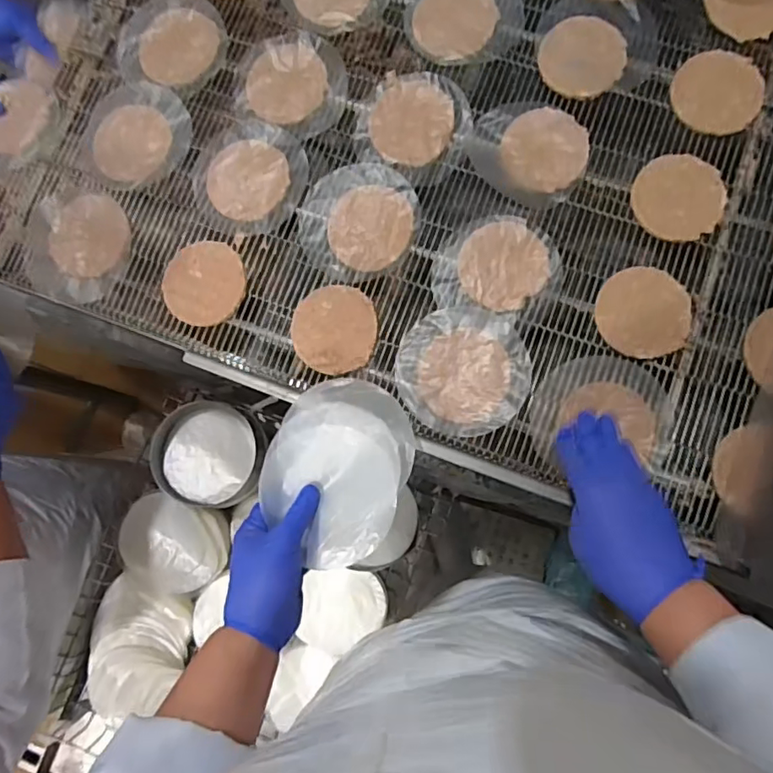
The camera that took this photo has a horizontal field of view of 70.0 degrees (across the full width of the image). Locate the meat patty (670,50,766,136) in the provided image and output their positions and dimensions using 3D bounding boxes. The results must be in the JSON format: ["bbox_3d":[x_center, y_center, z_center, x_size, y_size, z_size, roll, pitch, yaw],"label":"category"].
[{"bbox_3d":[0.331,-0.294,0.548,0.084,0.010,0.087,-1,82,4],"label":"meat patty"}]

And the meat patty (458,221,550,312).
[{"bbox_3d":[0.112,-0.119,0.535,0.081,0.005,0.082,-1,82,4],"label":"meat patty"}]

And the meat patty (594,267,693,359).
[{"bbox_3d":[0.242,-0.071,0.520,0.082,0.009,0.086,-4,82,4],"label":"meat patty"}]

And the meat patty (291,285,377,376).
[{"bbox_3d":[-0.051,-0.056,0.537,0.081,0.008,0.087,-2,82,4],"label":"meat patty"}]

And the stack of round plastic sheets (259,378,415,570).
[{"bbox_3d":[-0.045,0.070,0.478,0.120,0.019,0.152,19,84,7],"label":"stack of round plastic sheets"}]

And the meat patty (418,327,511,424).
[{"bbox_3d":[0.073,-0.011,0.521,0.081,0.005,0.087,-1,82,4],"label":"meat patty"}]

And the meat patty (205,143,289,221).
[{"bbox_3d":[-0.143,-0.214,0.570,0.084,0.005,0.083,-1,82,4],"label":"meat patty"}]

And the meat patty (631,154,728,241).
[{"bbox_3d":[0.284,-0.184,0.535,0.084,0.012,0.081,-1,82,4],"label":"meat patty"}]

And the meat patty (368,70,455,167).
[{"bbox_3d":[0.025,-0.273,0.566,0.085,0.004,0.094,18,84,6],"label":"meat patty"}]

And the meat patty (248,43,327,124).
[{"bbox_3d":[-0.105,-0.318,0.584,0.085,0.005,0.077,-38,81,-1],"label":"meat patty"}]

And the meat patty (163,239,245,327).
[{"bbox_3d":[-0.184,-0.105,0.556,0.083,0.008,0.086,-1,82,4],"label":"meat patty"}]

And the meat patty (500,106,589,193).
[{"bbox_3d":[0.157,-0.237,0.551,0.082,0.006,0.086,-1,82,4],"label":"meat patty"}]

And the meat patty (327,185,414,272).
[{"bbox_3d":[-0.016,-0.161,0.552,0.085,0.004,0.085,-1,82,4],"label":"meat patty"}]

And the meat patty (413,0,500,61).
[{"bbox_3d":[0.072,-0.388,0.582,0.088,0.005,0.088,-1,82,4],"label":"meat patty"}]

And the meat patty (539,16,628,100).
[{"bbox_3d":[0.200,-0.337,0.564,0.084,0.009,0.085,-1,82,4],"label":"meat patty"}]

